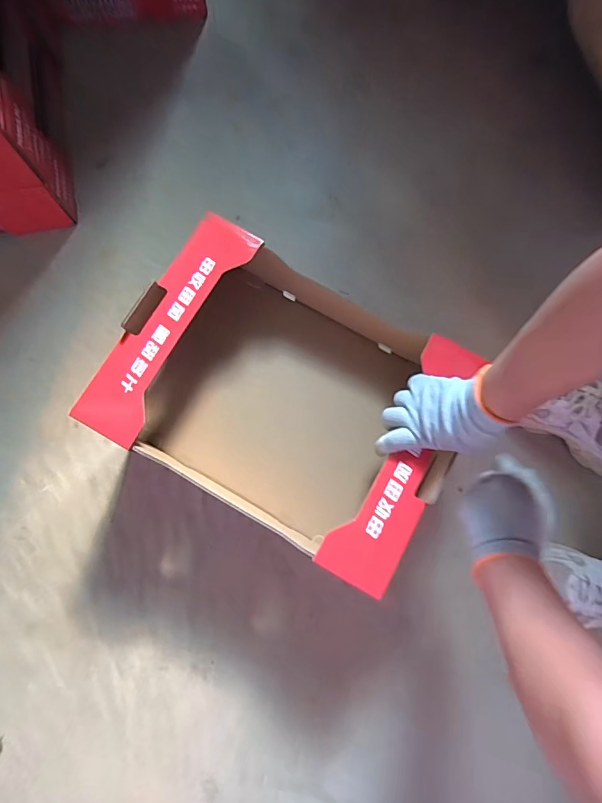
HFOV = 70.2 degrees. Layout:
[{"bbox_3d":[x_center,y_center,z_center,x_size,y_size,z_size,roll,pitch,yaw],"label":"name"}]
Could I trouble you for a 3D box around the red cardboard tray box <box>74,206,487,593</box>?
[{"bbox_3d":[-0.016,-0.001,0.537,0.390,0.115,0.294,28,81,5],"label":"red cardboard tray box"}]

